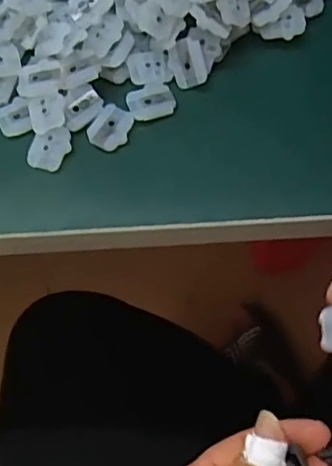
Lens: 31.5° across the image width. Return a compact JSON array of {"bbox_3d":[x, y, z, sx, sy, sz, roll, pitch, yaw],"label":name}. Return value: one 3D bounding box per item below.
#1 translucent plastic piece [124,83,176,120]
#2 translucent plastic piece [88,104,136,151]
[{"bbox_3d":[-0.007,-0.062,0.278,0.022,0.005,0.017,-16,67,-4],"label":"translucent plastic piece"},{"bbox_3d":[-0.025,-0.049,0.273,0.017,0.004,0.021,28,71,14],"label":"translucent plastic piece"}]

